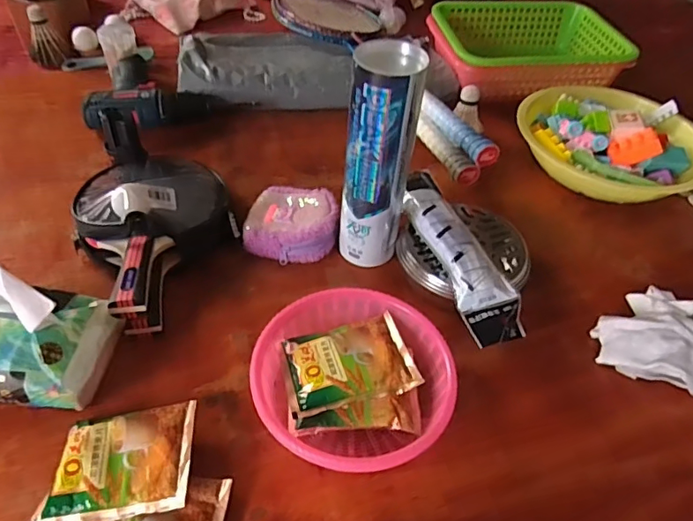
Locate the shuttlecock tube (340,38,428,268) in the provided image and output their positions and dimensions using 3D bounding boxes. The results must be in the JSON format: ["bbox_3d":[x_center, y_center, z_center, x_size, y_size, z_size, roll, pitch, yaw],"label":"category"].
[{"bbox_3d":[0.033,-0.097,0.525,0.065,0.221,0.066,16,47,12],"label":"shuttlecock tube"}]

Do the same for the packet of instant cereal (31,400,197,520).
[{"bbox_3d":[-0.177,0.156,0.403,0.109,0.009,0.081,-8,53,-4],"label":"packet of instant cereal"}]

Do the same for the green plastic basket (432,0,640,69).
[{"bbox_3d":[0.300,-0.363,0.898,0.301,0.092,0.206,0,46,-4],"label":"green plastic basket"}]

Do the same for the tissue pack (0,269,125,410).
[{"bbox_3d":[-0.283,0.055,0.444,0.133,0.116,0.112,9,46,4],"label":"tissue pack"}]

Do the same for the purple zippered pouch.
[{"bbox_3d":[-0.064,-0.044,0.607,0.103,0.044,0.101,5,46,1],"label":"purple zippered pouch"}]

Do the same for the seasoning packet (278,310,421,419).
[{"bbox_3d":[0.002,0.089,0.458,0.109,0.011,0.081,-9,48,-13],"label":"seasoning packet"}]

